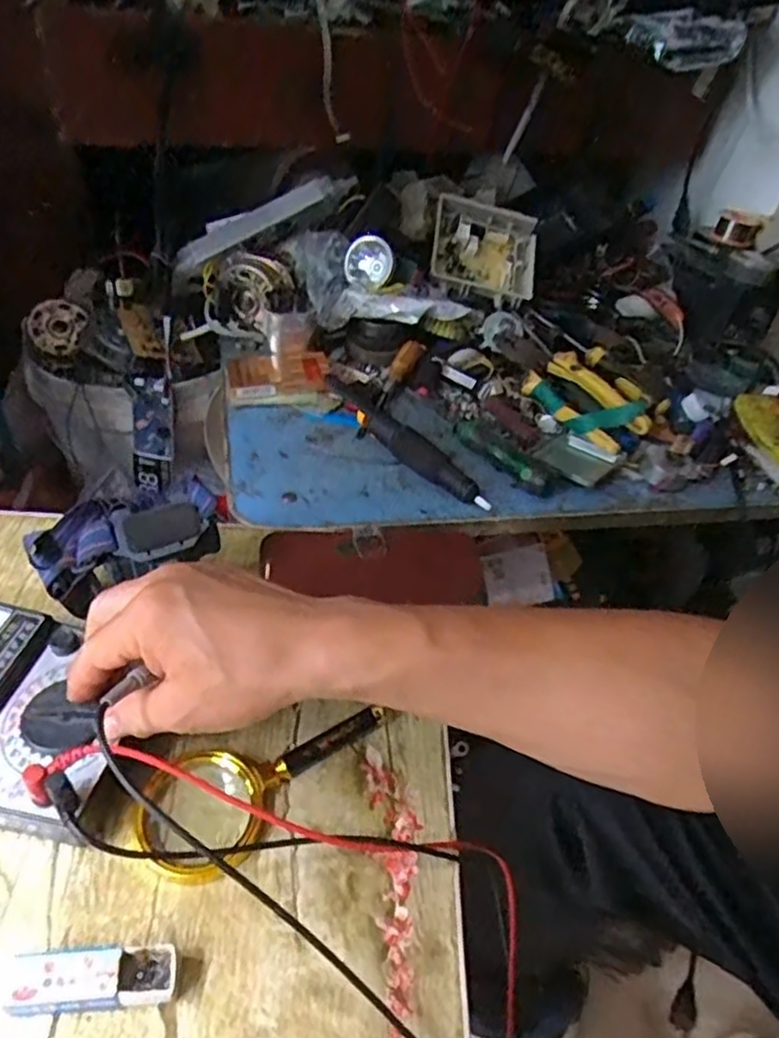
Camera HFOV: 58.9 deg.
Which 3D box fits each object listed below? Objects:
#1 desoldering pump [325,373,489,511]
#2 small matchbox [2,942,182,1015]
[{"bbox_3d":[0.014,-0.073,0.636,0.024,0.024,0.205,-31,57,-32],"label":"desoldering pump"},{"bbox_3d":[-0.137,0.214,0.320,0.073,0.020,0.023,0,46,-8],"label":"small matchbox"}]

